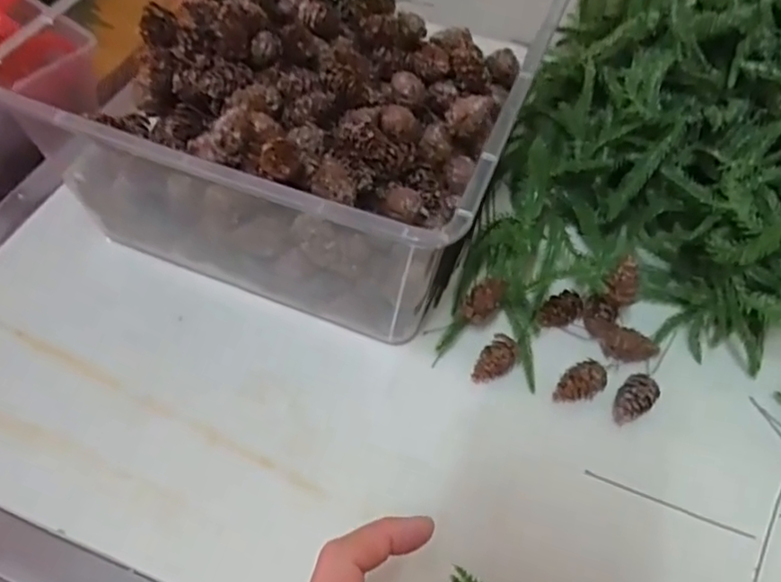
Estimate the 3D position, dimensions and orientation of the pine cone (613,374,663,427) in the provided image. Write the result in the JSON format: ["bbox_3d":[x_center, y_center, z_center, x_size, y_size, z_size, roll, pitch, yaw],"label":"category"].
[{"bbox_3d":[0.156,0.070,0.409,0.034,0.015,0.021,-38,65,-24],"label":"pine cone"}]

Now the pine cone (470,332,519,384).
[{"bbox_3d":[0.071,0.045,0.423,0.020,0.023,0.035,31,60,18],"label":"pine cone"}]

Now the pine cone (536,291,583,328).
[{"bbox_3d":[0.118,0.015,0.447,0.036,0.017,0.020,-28,61,-19],"label":"pine cone"}]

